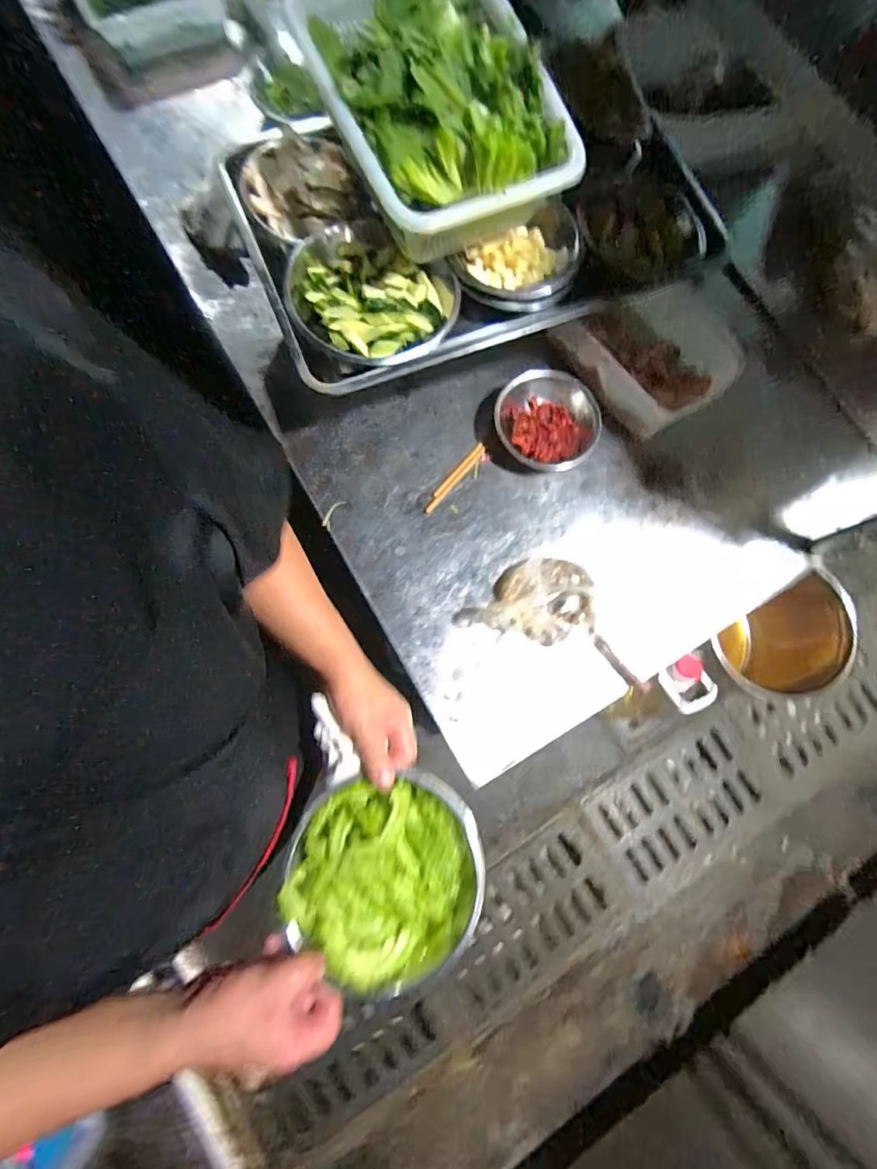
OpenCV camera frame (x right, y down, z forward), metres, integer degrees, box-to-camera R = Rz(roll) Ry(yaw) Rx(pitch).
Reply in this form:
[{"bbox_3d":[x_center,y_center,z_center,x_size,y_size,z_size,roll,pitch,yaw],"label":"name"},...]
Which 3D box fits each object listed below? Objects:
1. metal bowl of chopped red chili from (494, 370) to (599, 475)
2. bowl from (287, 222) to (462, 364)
[{"bbox_3d":[0.151,-0.227,0.675,0.143,0.046,0.127,32,78,6],"label":"metal bowl of chopped red chili"},{"bbox_3d":[-0.076,-0.347,0.575,0.189,0.050,0.178,0,77,-2],"label":"bowl"}]

